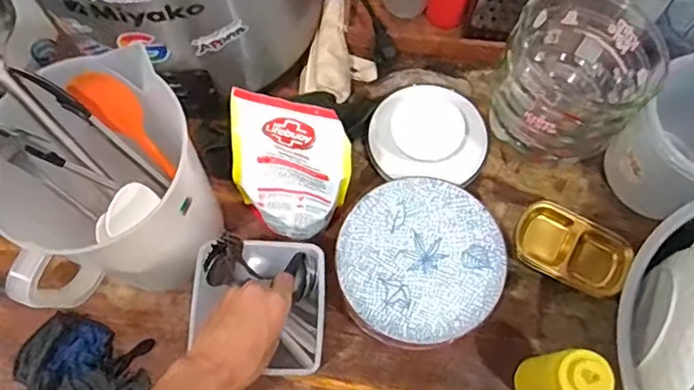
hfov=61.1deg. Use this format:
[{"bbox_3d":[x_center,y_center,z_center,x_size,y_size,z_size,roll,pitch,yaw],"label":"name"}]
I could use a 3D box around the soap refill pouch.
[{"bbox_3d":[-0.066,-0.017,0.706,0.153,0.212,0.050,15,38,25],"label":"soap refill pouch"}]

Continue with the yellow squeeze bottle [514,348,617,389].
[{"bbox_3d":[0.231,0.204,0.644,0.049,0.171,0.057,-5,70,-3],"label":"yellow squeeze bottle"}]

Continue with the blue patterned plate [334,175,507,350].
[{"bbox_3d":[0.088,0.080,0.708,0.191,0.028,0.199,0,70,-1],"label":"blue patterned plate"}]

